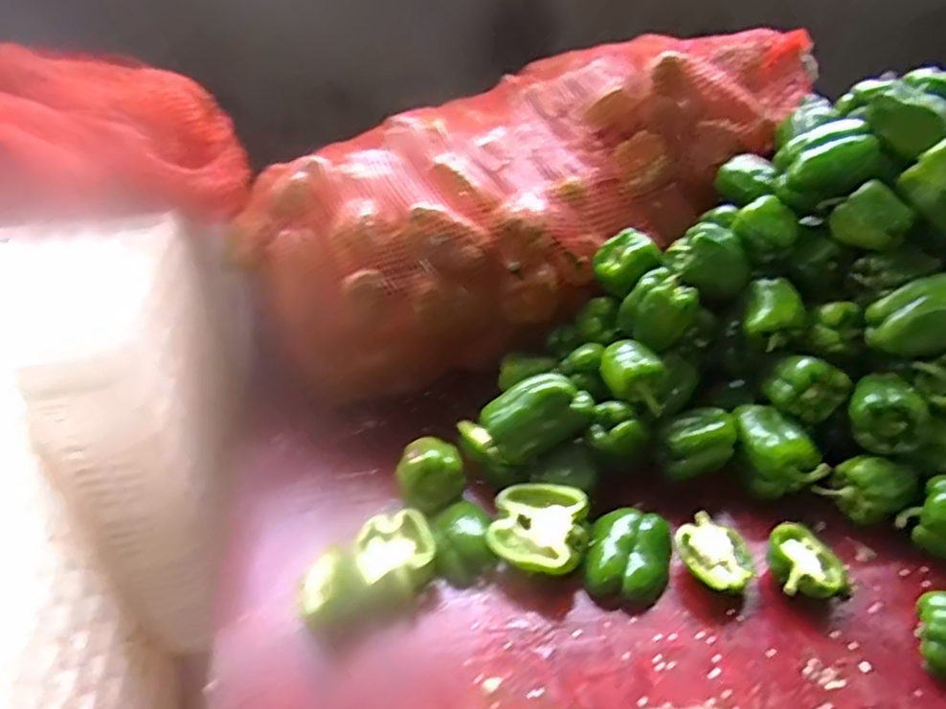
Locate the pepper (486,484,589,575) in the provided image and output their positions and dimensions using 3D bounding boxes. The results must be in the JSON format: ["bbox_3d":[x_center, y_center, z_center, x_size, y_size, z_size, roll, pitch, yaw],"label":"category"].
[{"bbox_3d":[0.062,0.166,0.640,0.088,0.034,0.088,2,50,30],"label":"pepper"}]

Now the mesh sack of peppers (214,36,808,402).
[{"bbox_3d":[0.073,-0.201,0.868,0.687,0.263,0.267,-21,39,-20],"label":"mesh sack of peppers"}]

